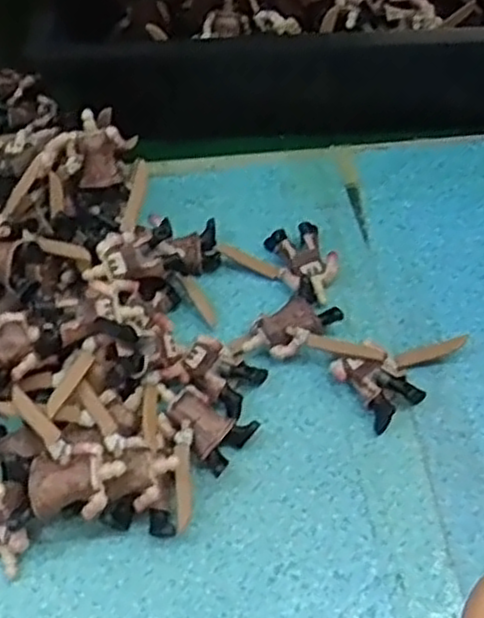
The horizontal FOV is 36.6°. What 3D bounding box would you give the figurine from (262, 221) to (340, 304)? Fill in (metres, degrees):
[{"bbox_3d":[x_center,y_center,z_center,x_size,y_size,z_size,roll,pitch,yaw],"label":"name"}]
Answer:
[{"bbox_3d":[0.043,-0.031,0.484,0.033,0.020,0.059,-22,56,-12],"label":"figurine"}]

